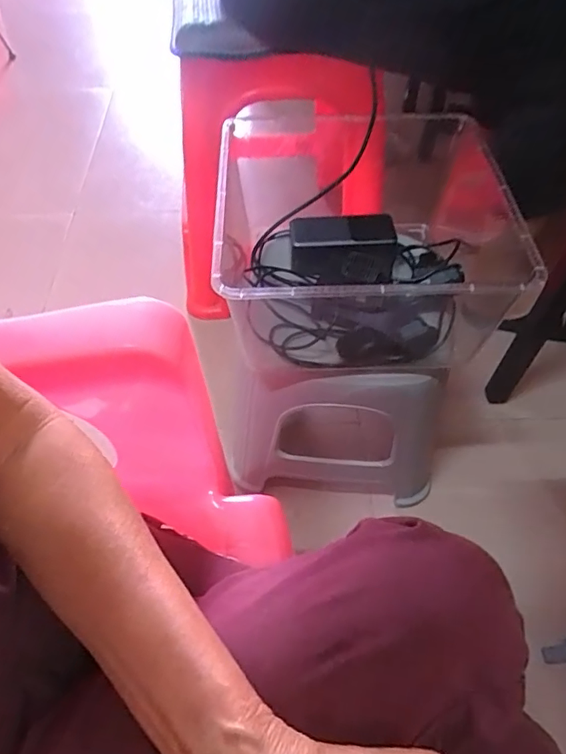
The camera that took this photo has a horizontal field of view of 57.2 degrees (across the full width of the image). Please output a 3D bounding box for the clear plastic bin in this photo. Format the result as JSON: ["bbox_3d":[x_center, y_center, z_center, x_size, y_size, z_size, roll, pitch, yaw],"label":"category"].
[{"bbox_3d":[0.073,-0.172,0.616,0.285,0.158,0.360,-3,55,-1],"label":"clear plastic bin"}]

